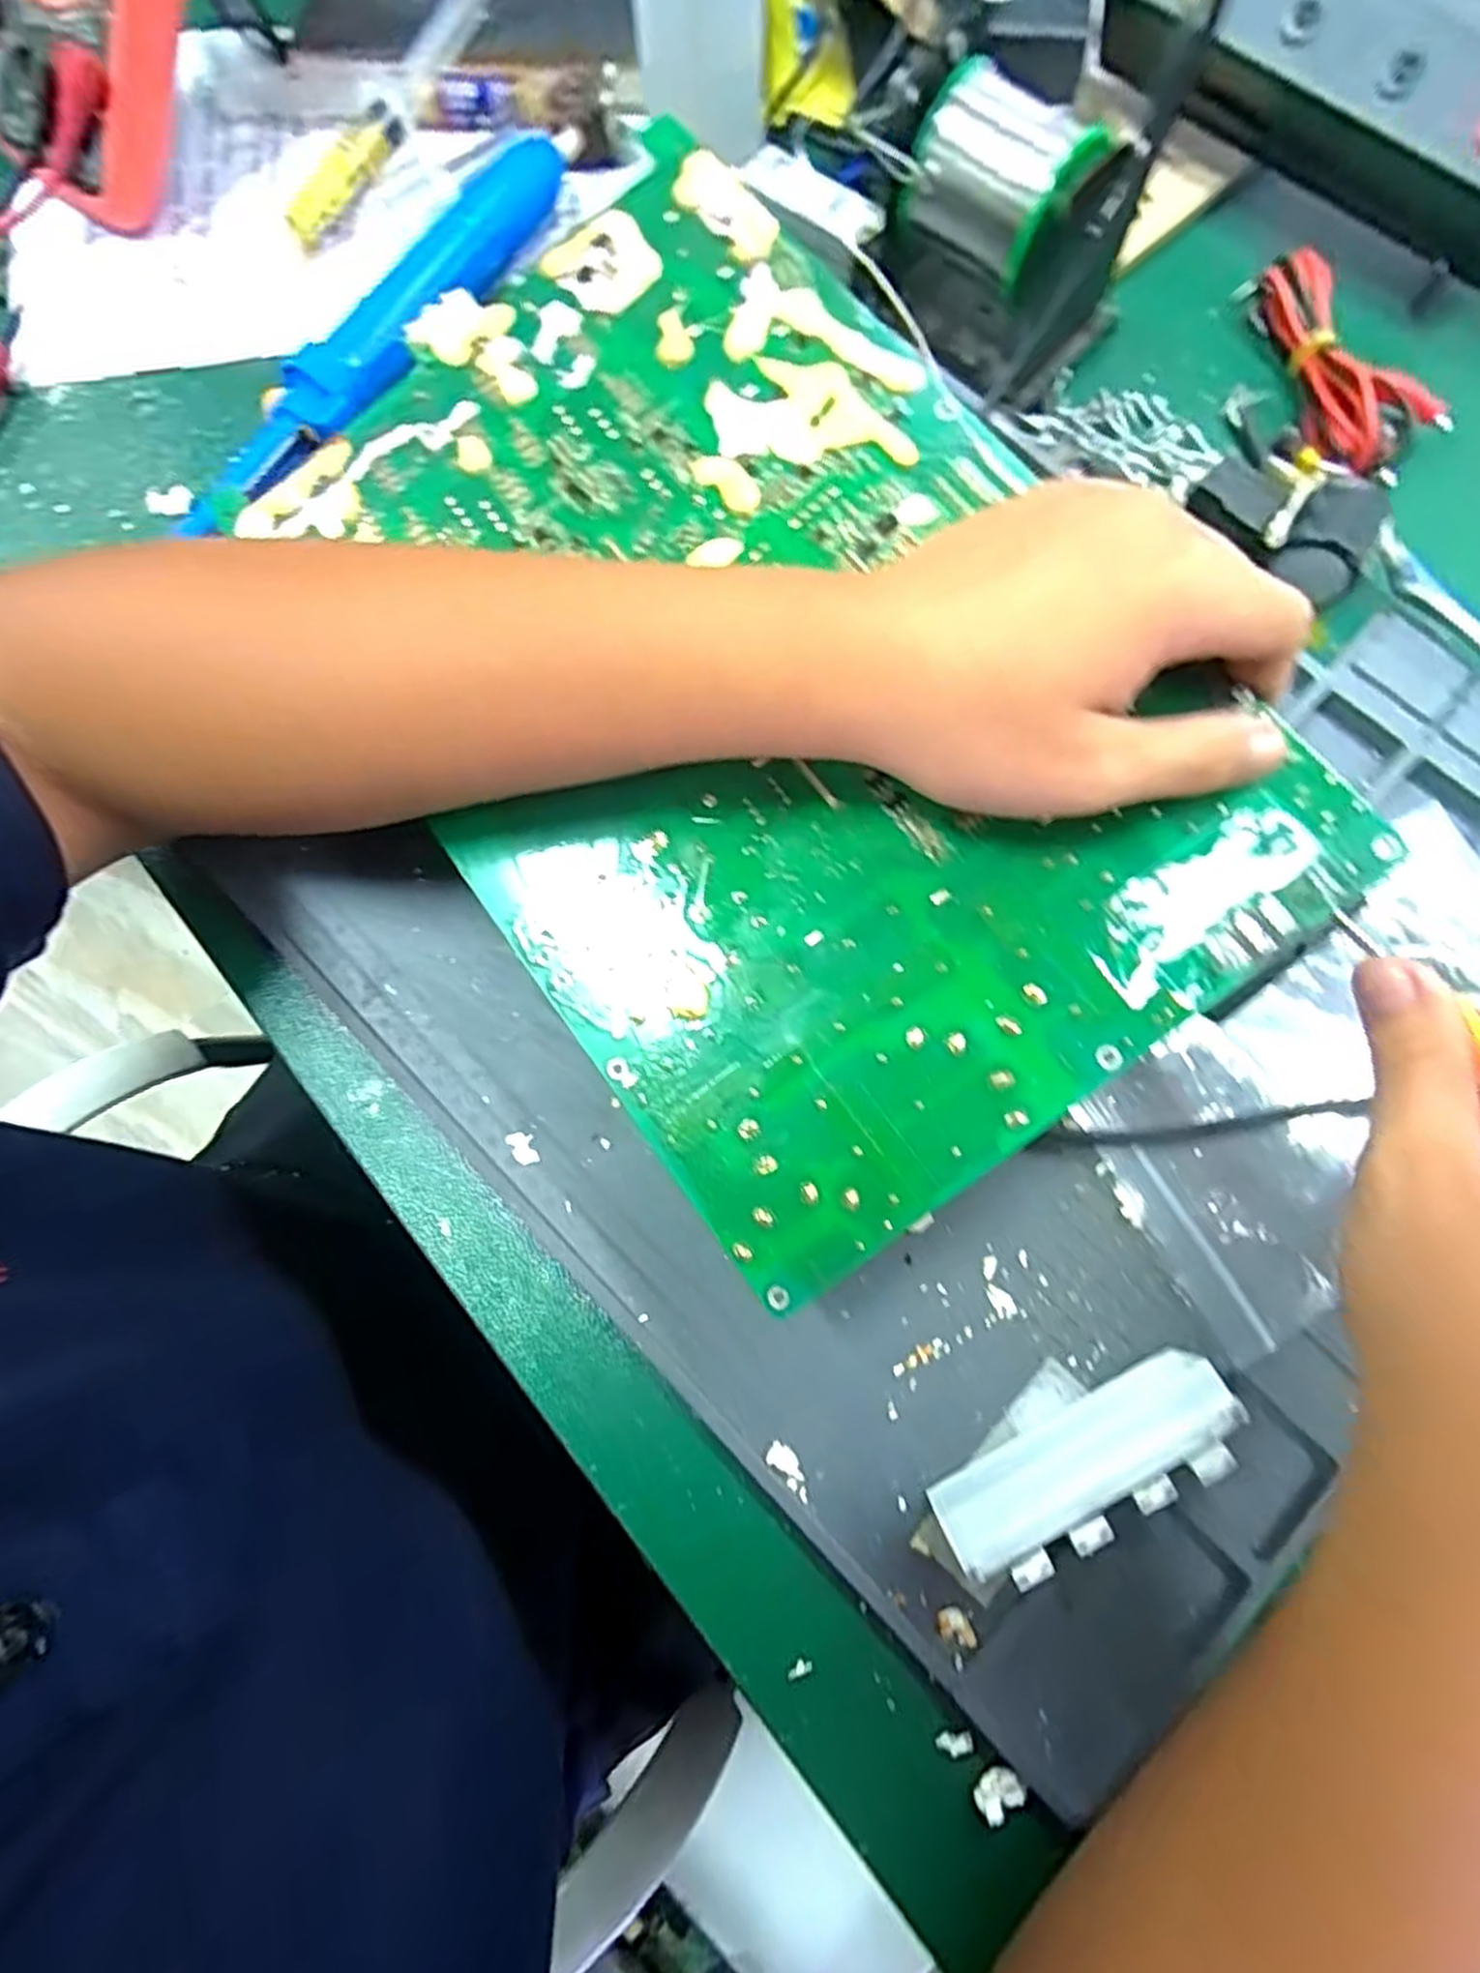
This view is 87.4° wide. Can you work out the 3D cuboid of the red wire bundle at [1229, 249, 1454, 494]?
[{"bbox_3d":[0.250,-0.259,0.320,0.046,0.026,0.111,-13,77,-2],"label":"red wire bundle"}]

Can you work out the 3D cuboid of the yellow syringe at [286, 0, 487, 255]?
[{"bbox_3d":[-0.156,-0.407,0.356,0.027,0.026,0.163,27,80,7],"label":"yellow syringe"}]

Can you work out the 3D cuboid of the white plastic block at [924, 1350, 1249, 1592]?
[{"bbox_3d":[0.099,0.140,0.227,0.085,0.043,0.007,-28,95,-4],"label":"white plastic block"}]

